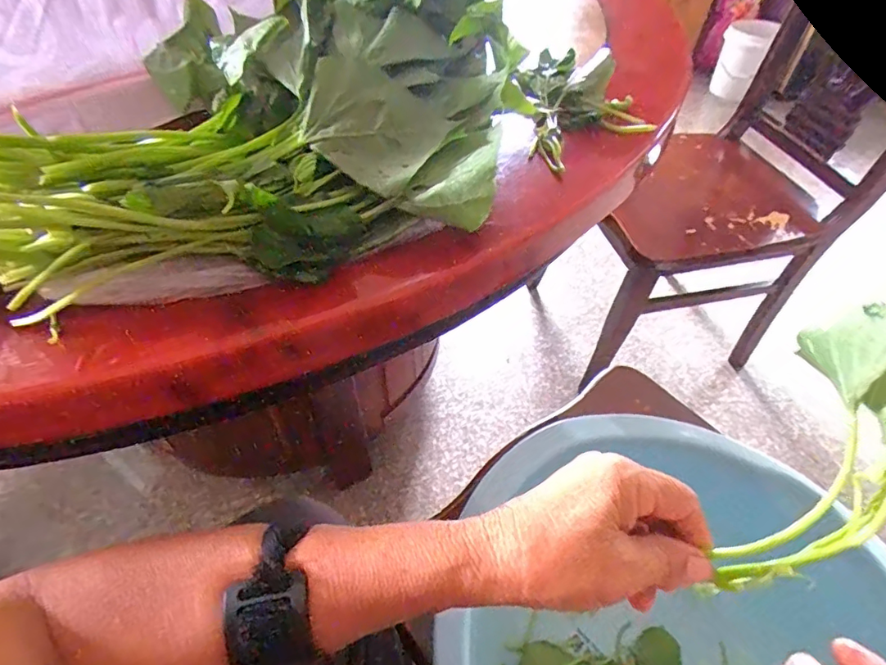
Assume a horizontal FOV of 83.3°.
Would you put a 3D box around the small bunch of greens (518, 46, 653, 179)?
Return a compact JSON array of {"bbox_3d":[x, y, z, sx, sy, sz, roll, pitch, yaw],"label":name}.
[{"bbox_3d":[0.117,-0.192,0.417,0.098,0.032,0.170,-1,48,-1],"label":"small bunch of greens"}]

